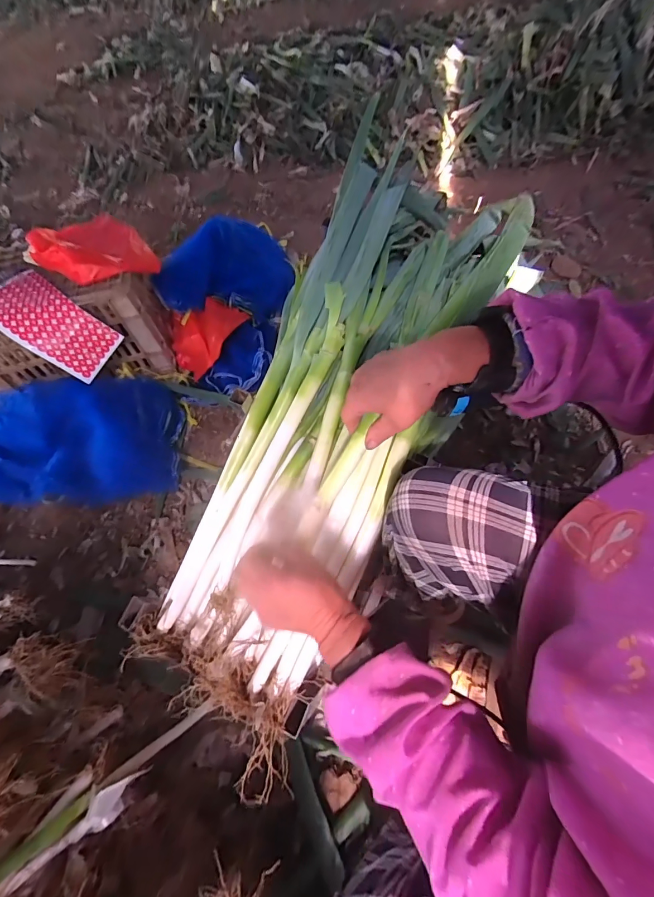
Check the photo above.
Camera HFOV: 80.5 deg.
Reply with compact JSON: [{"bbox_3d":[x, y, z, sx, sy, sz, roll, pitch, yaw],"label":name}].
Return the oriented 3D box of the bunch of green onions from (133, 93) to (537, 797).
[{"bbox_3d":[0.021,-0.062,0.573,0.272,0.128,0.845,22,83,16],"label":"bunch of green onions"}]

